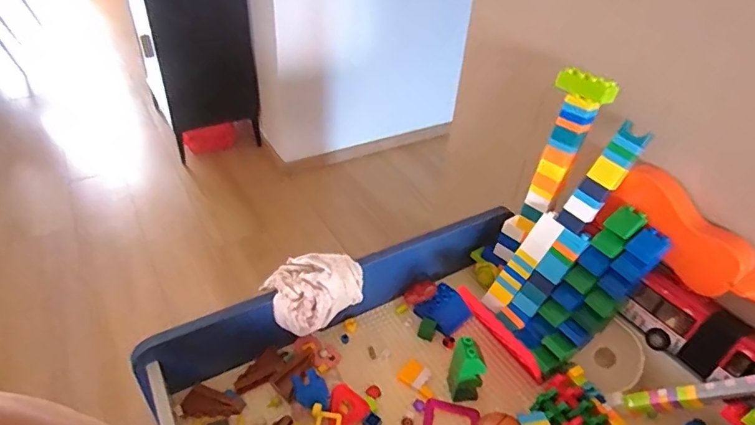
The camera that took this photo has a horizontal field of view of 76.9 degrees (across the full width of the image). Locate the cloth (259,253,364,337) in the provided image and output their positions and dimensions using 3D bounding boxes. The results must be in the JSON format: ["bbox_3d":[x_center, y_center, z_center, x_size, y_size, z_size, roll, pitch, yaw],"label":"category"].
[{"bbox_3d":[-0.077,0.098,0.597,0.116,0.067,0.070,-20,44,-27],"label":"cloth"}]

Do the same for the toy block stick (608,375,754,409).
[{"bbox_3d":[0.335,0.197,0.513,0.161,0.016,0.020,-29,20,40],"label":"toy block stick"}]

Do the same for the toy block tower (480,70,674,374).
[{"bbox_3d":[0.253,0.017,0.600,0.188,0.332,0.080,29,18,23],"label":"toy block tower"}]

